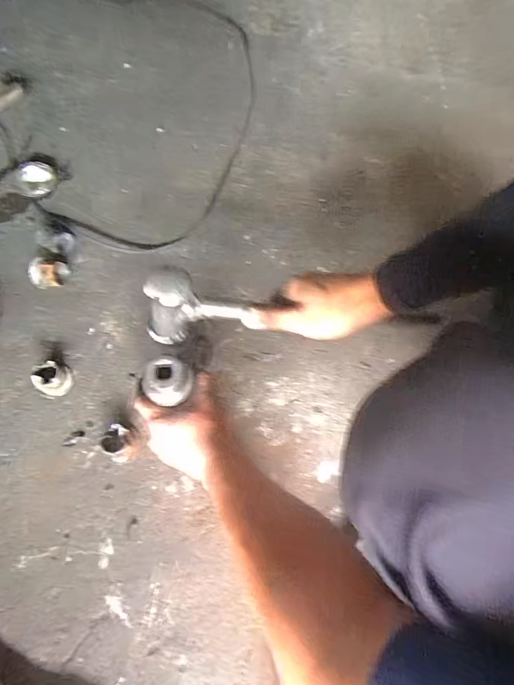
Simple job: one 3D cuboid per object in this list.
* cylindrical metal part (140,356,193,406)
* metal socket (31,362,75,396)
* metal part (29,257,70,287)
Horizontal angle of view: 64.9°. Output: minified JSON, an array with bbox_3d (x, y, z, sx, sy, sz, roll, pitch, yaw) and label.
[{"bbox_3d":[-0.110,0.046,0.502,0.049,0.045,0.054,40,71,16],"label":"cylindrical metal part"},{"bbox_3d":[-0.315,0.055,0.622,0.048,0.036,0.054,35,70,14],"label":"metal socket"},{"bbox_3d":[-0.361,-0.119,0.703,0.056,0.042,0.044,2,65,0],"label":"metal part"}]

